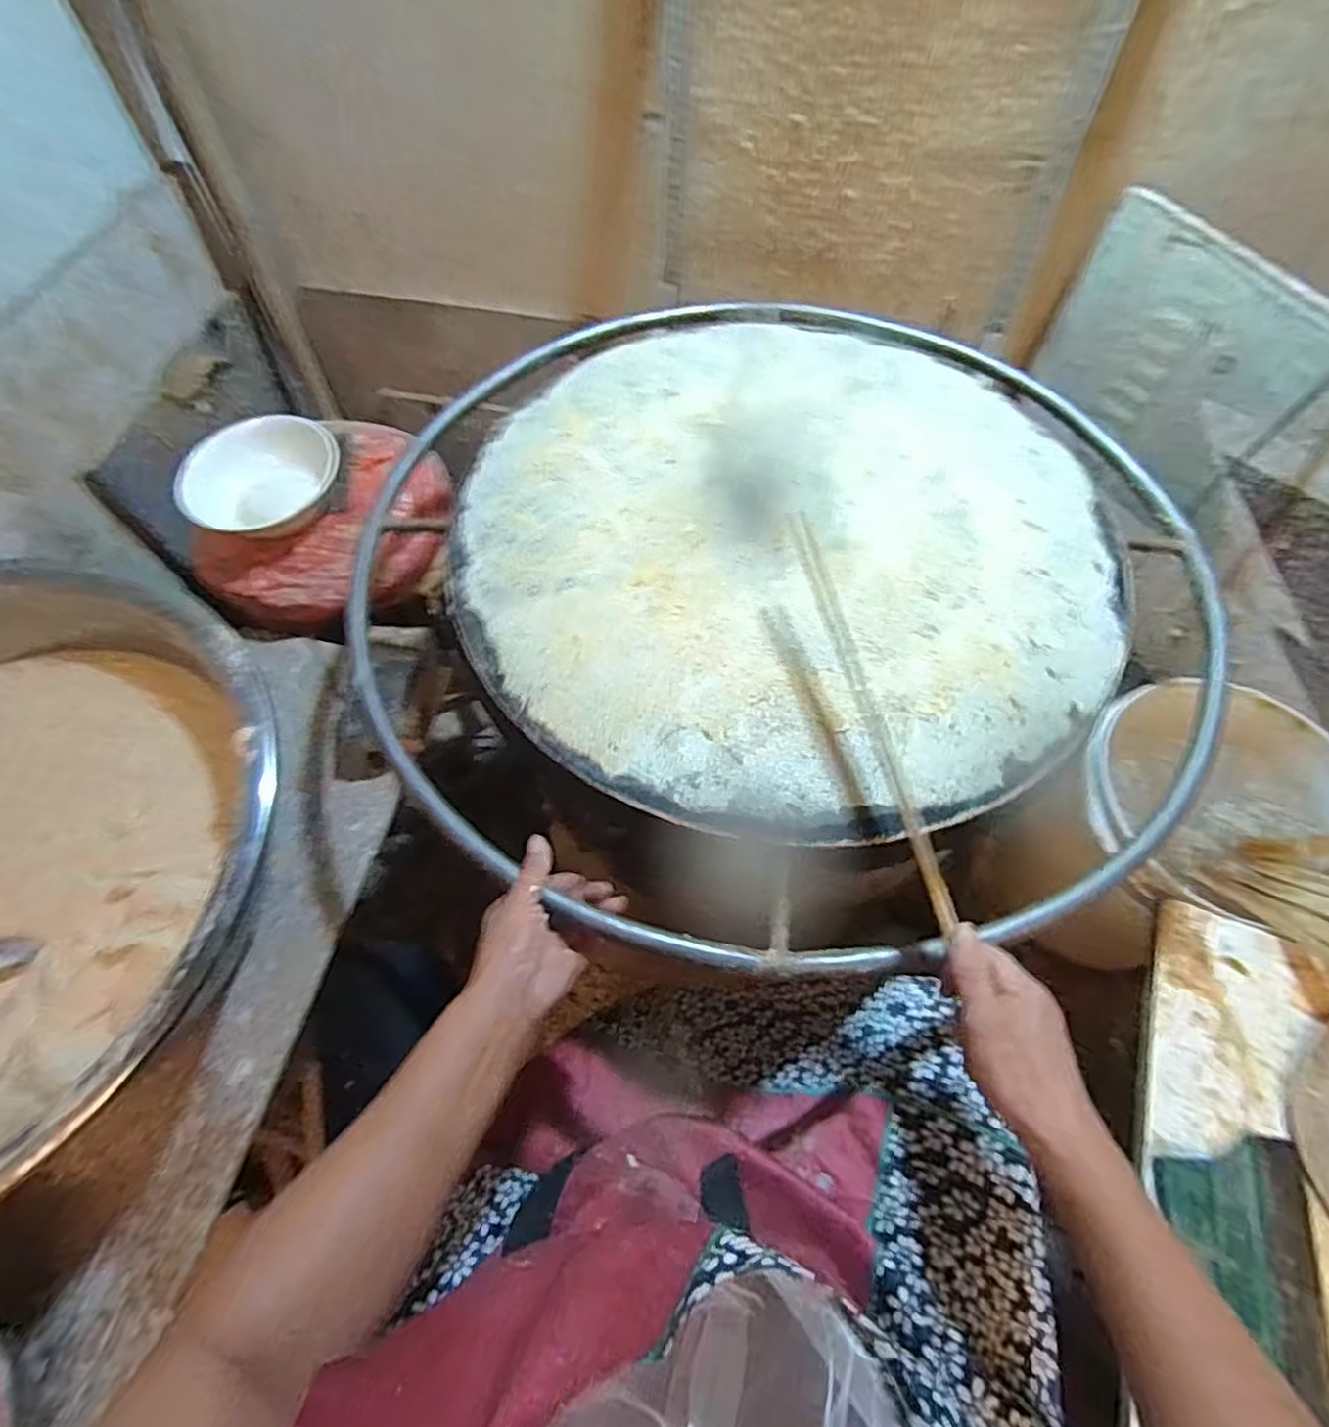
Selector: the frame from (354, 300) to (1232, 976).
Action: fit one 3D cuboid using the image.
[{"bbox_3d":[0.099,-0.183,0.705,0.812,0.063,0.852,-27,64,-15],"label":"frame"}]

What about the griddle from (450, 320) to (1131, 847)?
[{"bbox_3d":[0.108,-0.177,0.650,0.604,0.063,0.570,0,60,0],"label":"griddle"}]

